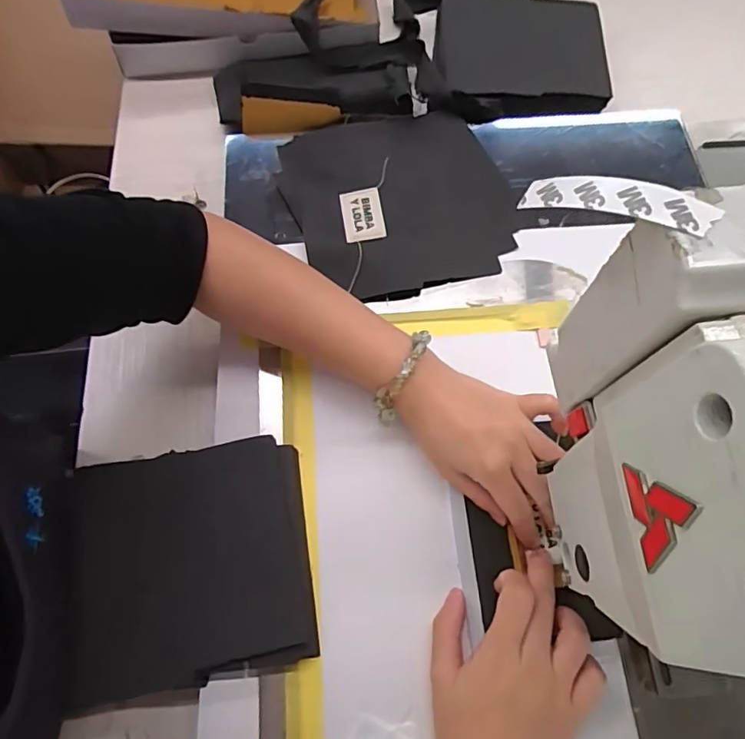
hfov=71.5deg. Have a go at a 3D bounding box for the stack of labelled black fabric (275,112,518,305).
[{"bbox_3d":[0.025,-0.158,0.471,0.190,0.020,0.190,-17,71,-7],"label":"stack of labelled black fabric"}]

